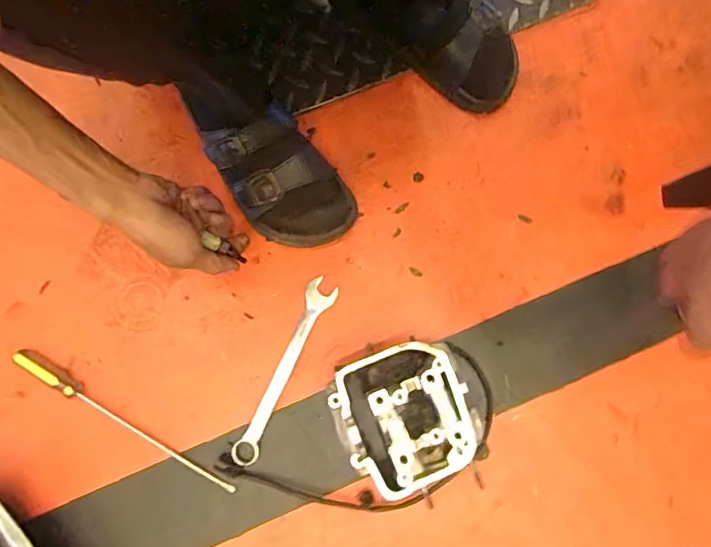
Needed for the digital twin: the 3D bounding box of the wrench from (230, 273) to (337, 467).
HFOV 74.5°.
[{"bbox_3d":[-0.075,0.100,0.488,0.032,0.007,0.201,25,81,4],"label":"wrench"}]

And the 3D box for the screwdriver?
[{"bbox_3d":[-0.236,0.150,0.477,0.261,0.015,0.018,29,81,4],"label":"screwdriver"}]

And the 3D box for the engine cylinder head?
[{"bbox_3d":[0.046,0.138,0.441,0.124,0.096,0.137,-22,81,-5],"label":"engine cylinder head"}]

